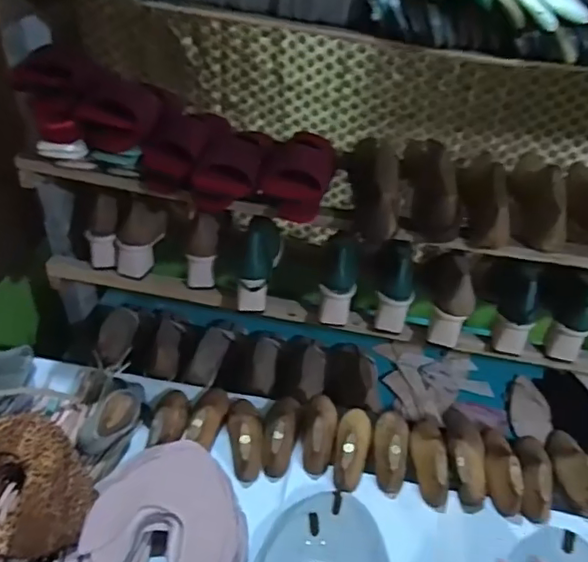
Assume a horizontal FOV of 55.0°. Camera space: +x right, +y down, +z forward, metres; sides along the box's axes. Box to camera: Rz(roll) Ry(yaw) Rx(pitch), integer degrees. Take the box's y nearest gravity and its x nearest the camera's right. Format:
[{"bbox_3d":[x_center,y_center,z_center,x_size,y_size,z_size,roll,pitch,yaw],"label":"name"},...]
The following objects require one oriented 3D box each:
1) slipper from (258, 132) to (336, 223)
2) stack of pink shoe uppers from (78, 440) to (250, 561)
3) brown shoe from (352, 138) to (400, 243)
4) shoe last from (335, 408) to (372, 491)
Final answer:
[{"bbox_3d":[0.012,-0.170,0.839,0.094,0.083,0.214,10,37,7],"label":"slipper"},{"bbox_3d":[-0.149,0.299,0.705,0.199,0.058,0.195,13,37,9],"label":"stack of pink shoe uppers"},{"bbox_3d":[0.121,-0.157,0.837,0.071,0.082,0.231,4,37,0],"label":"brown shoe"},{"bbox_3d":[0.087,0.236,0.829,0.053,0.048,0.143,11,37,6],"label":"shoe last"}]

